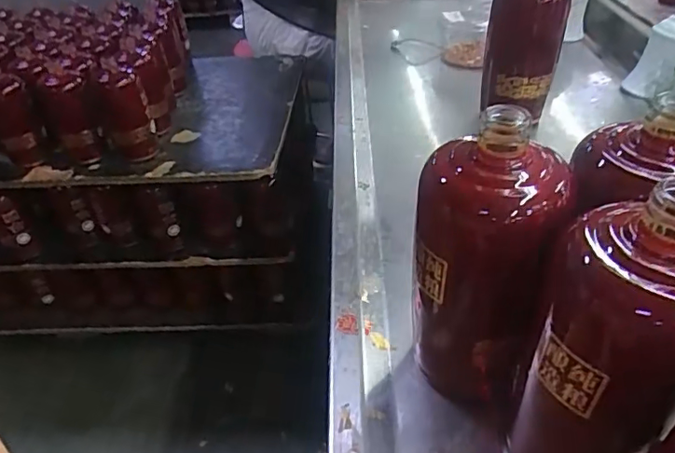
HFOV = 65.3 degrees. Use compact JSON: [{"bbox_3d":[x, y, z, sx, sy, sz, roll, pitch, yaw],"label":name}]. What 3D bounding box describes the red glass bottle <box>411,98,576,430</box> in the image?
[{"bbox_3d":[0.084,0.030,0.315,0.077,0.182,0.076,6,38,12],"label":"red glass bottle"}]

